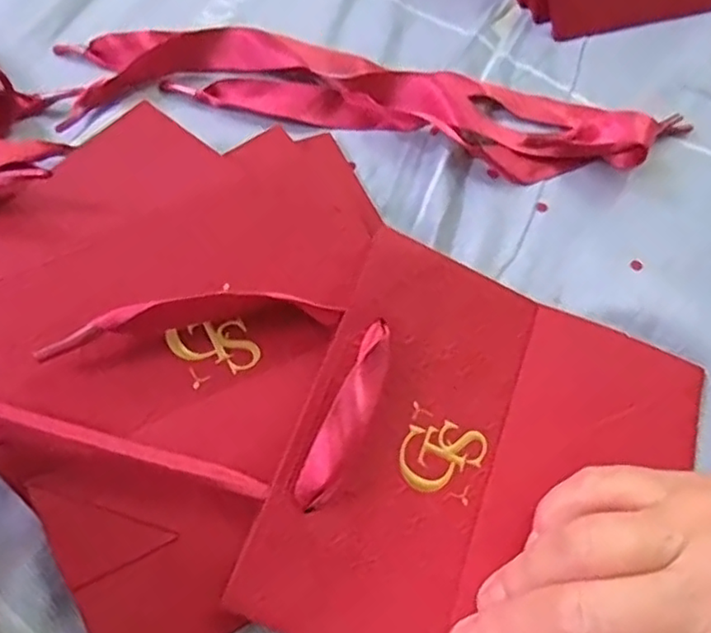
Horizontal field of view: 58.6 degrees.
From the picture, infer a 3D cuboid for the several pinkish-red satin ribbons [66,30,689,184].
[{"bbox_3d":[0.005,-0.104,0.301,0.290,0.022,0.063,5,61,1],"label":"several pinkish-red satin ribbons"}]

